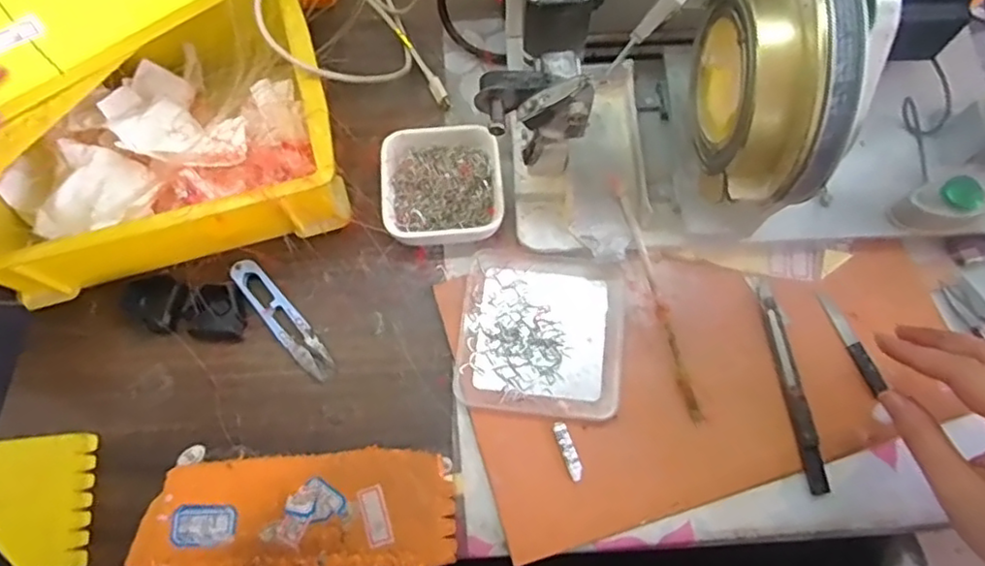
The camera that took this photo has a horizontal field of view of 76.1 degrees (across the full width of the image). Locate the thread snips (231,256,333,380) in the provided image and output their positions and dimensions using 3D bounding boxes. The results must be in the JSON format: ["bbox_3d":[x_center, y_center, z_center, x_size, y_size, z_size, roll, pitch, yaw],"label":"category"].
[{"bbox_3d":[-0.144,0.023,0.429,0.021,0.010,0.100,-40,76,-11],"label":"thread snips"}]

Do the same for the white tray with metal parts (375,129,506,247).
[{"bbox_3d":[-0.036,-0.067,0.444,0.081,0.024,0.083,-5,72,-1],"label":"white tray with metal parts"}]

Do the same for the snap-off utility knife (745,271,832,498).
[{"bbox_3d":[0.194,0.062,0.410,0.015,0.011,0.143,-9,72,-2],"label":"snap-off utility knife"}]

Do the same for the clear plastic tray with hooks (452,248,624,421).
[{"bbox_3d":[0.033,0.031,0.419,0.109,0.015,0.109,6,72,3],"label":"clear plastic tray with hooks"}]

